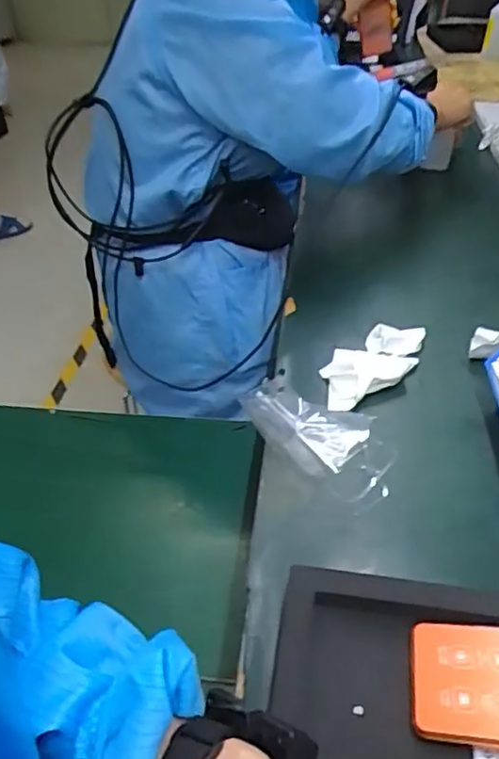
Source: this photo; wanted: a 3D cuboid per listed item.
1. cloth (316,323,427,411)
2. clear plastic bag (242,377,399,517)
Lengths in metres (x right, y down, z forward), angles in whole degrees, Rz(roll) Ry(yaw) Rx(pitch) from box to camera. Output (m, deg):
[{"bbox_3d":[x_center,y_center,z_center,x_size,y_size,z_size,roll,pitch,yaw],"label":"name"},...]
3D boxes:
[{"bbox_3d":[0.143,-0.021,0.658,0.156,0.029,0.069,-32,50,-30],"label":"cloth"},{"bbox_3d":[0.071,0.055,0.585,0.091,0.022,0.174,-34,51,-31],"label":"clear plastic bag"}]

